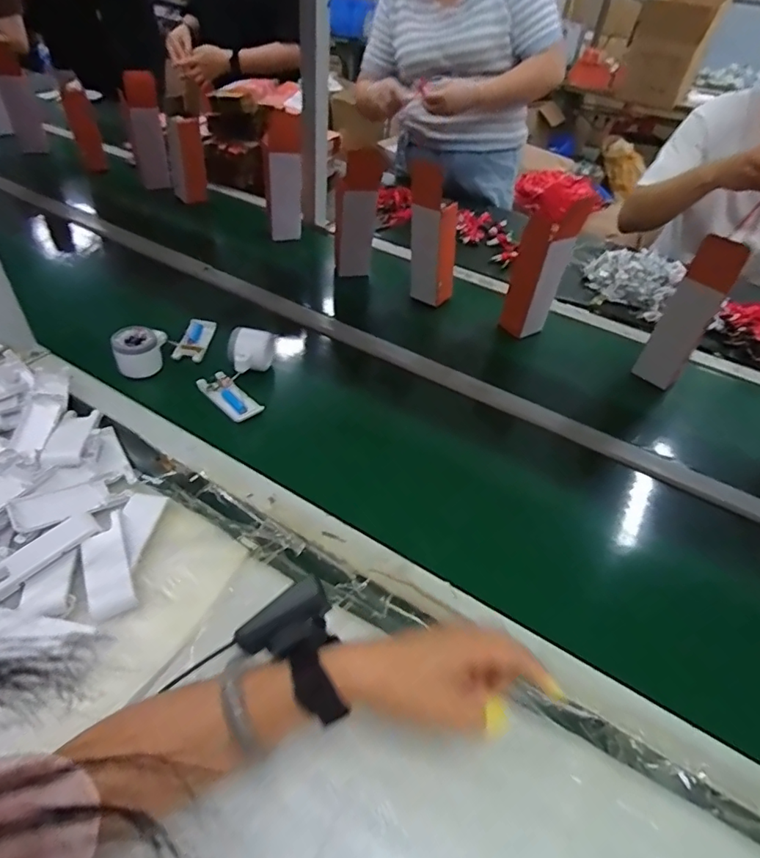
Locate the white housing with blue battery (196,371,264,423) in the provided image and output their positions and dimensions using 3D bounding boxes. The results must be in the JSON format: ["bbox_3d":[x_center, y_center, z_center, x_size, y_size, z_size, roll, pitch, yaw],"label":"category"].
[{"bbox_3d":[-0.206,-0.044,0.682,0.096,0.014,0.043,36,52,28],"label":"white housing with blue battery"}]

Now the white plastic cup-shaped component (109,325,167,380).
[{"bbox_3d":[-0.339,-0.114,0.708,0.068,0.052,0.059,-14,48,-20],"label":"white plastic cup-shaped component"}]

